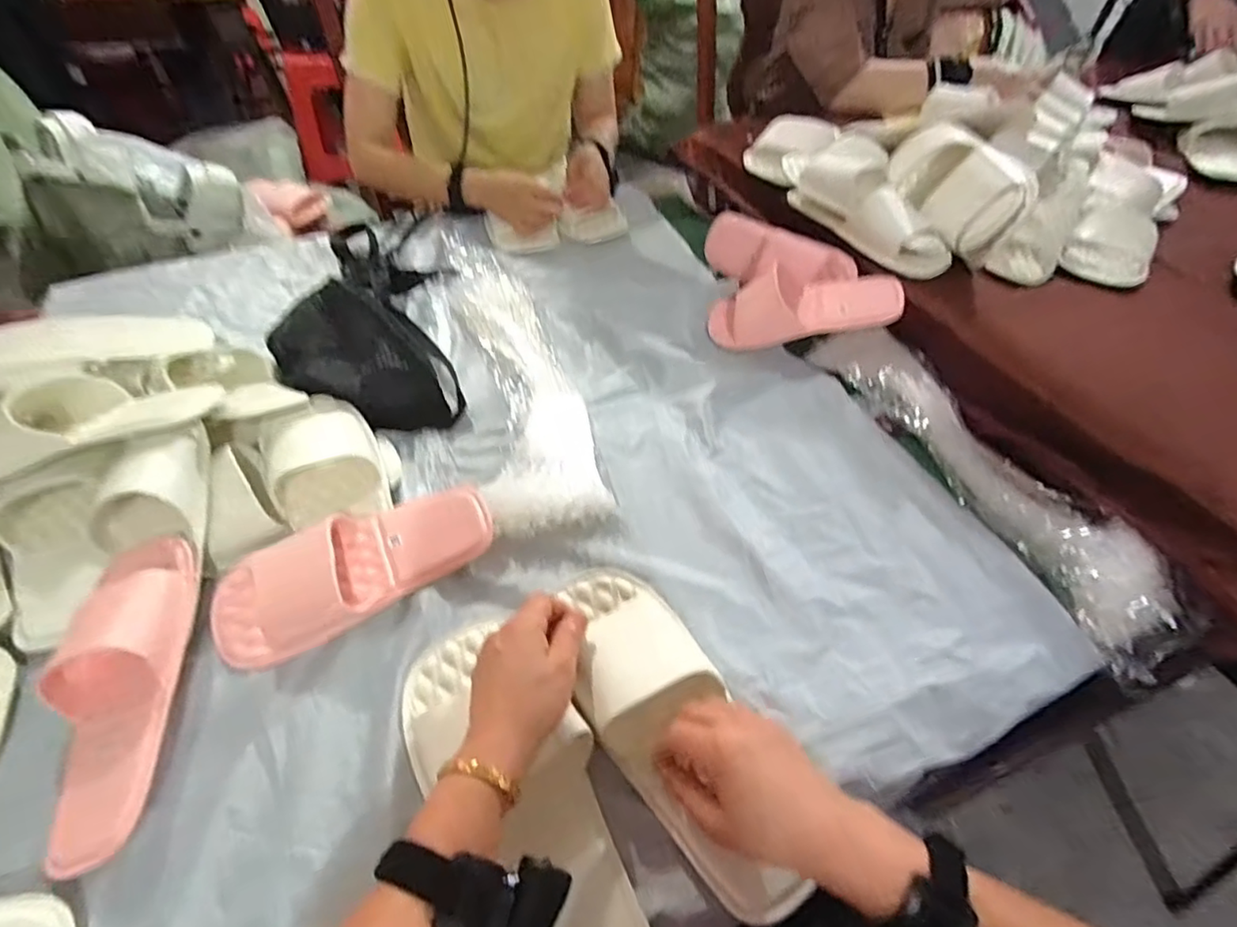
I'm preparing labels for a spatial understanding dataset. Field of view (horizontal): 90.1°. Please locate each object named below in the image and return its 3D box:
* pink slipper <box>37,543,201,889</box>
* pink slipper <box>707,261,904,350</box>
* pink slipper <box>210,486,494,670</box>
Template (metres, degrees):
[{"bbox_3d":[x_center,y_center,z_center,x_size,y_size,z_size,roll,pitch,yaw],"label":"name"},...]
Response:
[{"bbox_3d":[-0.378,0.164,0.462,0.089,0.067,0.241,-7,63,-10],"label":"pink slipper"},{"bbox_3d":[0.225,-0.207,0.769,0.231,0.072,0.095,-3,47,18],"label":"pink slipper"},{"bbox_3d":[-0.228,0.083,0.534,0.235,0.053,0.097,-28,56,-25],"label":"pink slipper"}]

